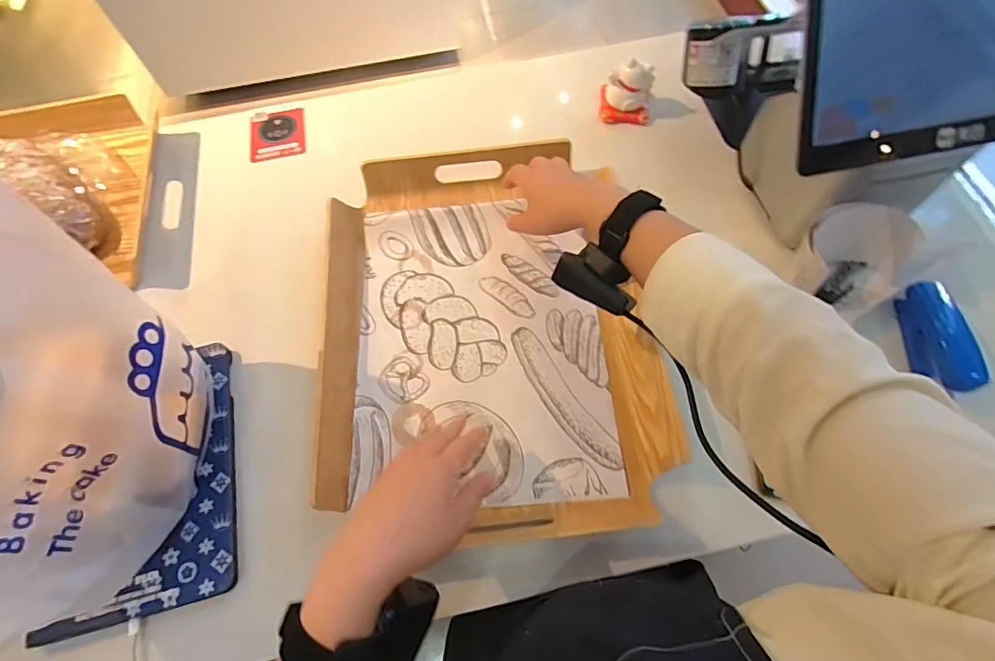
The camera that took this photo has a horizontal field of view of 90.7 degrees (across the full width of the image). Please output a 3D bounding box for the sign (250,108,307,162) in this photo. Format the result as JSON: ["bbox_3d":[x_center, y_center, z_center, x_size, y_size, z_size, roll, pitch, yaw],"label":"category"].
[{"bbox_3d":[-0.302,-0.272,0.678,0.075,0.005,0.090,-12,65,-3],"label":"sign"}]

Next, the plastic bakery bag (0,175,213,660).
[{"bbox_3d":[-0.304,0.071,0.336,0.072,0.234,0.291,-9,60,-5],"label":"plastic bakery bag"}]

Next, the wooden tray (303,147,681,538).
[{"bbox_3d":[-0.014,-0.012,0.510,0.321,0.066,0.424,-5,60,-3],"label":"wooden tray"}]

